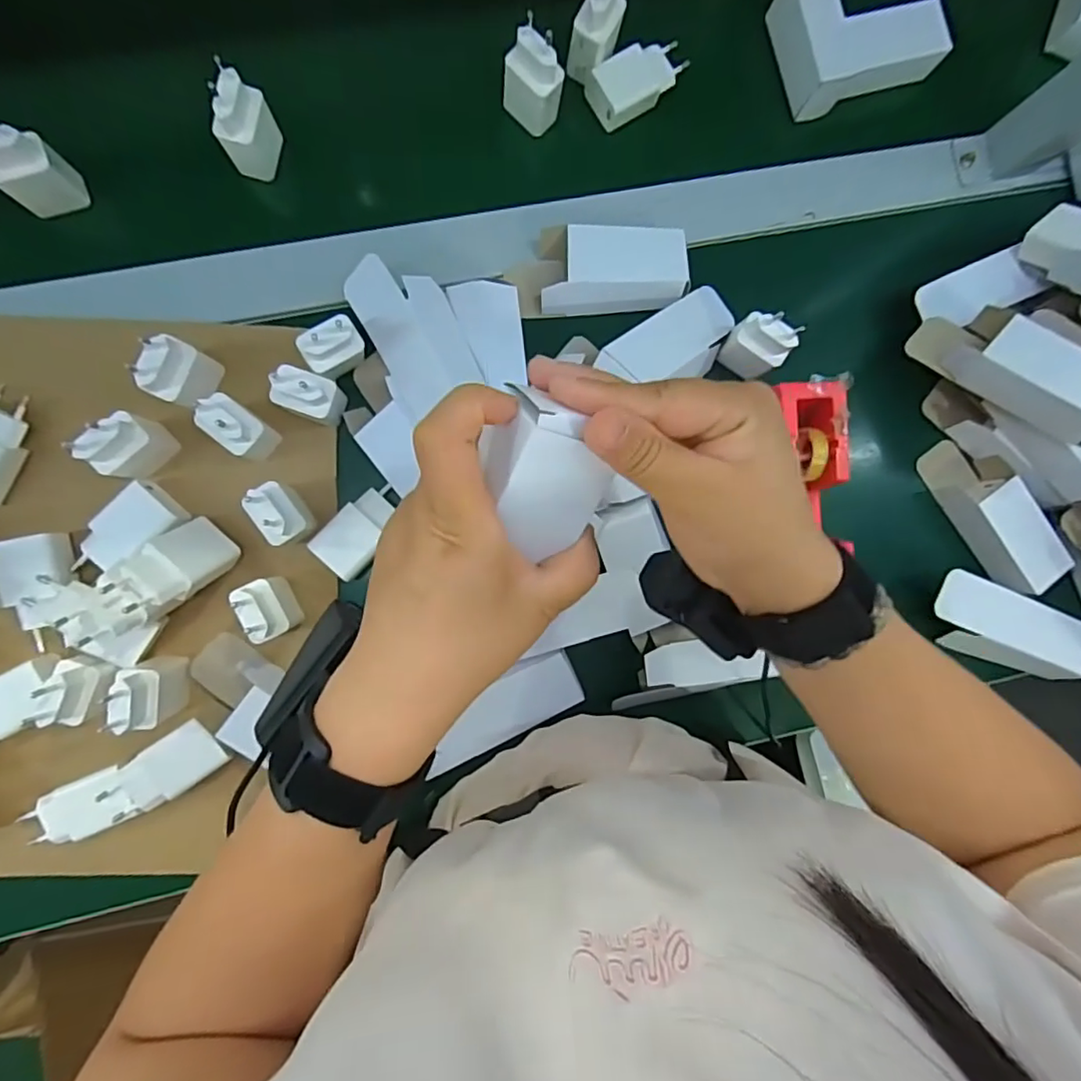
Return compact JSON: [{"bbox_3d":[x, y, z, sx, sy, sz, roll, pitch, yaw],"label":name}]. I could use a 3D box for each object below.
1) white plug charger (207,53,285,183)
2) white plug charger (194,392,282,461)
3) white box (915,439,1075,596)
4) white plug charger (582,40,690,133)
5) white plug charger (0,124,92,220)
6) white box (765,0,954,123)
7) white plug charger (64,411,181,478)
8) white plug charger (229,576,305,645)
[{"bbox_3d":[-0.208,-0.293,0.413,0.026,0.071,0.039,17,88,-6],"label":"white plug charger"},{"bbox_3d":[-0.208,-0.077,0.403,0.035,0.074,0.027,39,86,-5],"label":"white plug charger"},{"bbox_3d":[0.369,-0.021,0.481,0.054,0.035,0.135,-34,93,-6],"label":"white box"},{"bbox_3d":[0.077,-0.361,0.463,0.077,0.019,0.042,-34,93,-6],"label":"white plug charger"},{"bbox_3d":[-0.347,-0.250,0.396,0.040,0.071,0.023,-13,91,-6],"label":"white plug charger"},{"bbox_3d":[0.261,-0.407,0.472,0.129,0.038,0.090,-16,91,-6],"label":"white box"},{"bbox_3d":[-0.276,-0.062,0.396,0.022,0.071,0.040,37,86,-5],"label":"white plug charger"},{"bbox_3d":[-0.185,0.046,0.404,0.026,0.063,0.040,-31,93,-6],"label":"white plug charger"}]

